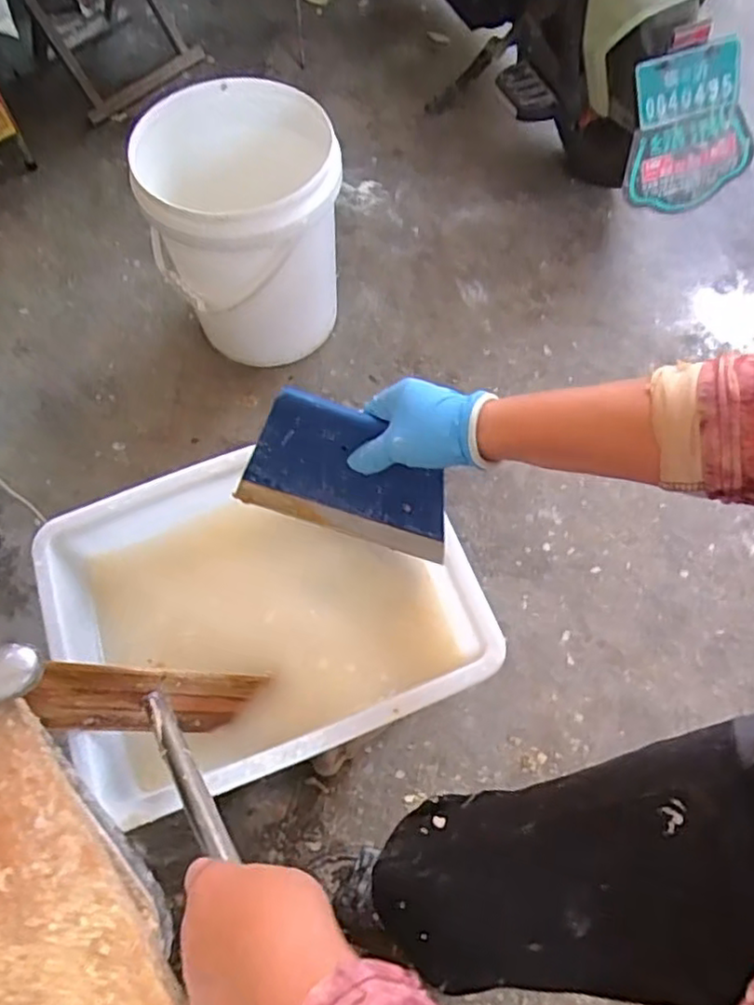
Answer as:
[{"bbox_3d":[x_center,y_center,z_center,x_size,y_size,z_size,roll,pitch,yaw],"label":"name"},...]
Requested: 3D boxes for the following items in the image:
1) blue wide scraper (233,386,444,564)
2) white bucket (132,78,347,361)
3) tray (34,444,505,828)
[{"bbox_3d":[-0.024,-0.022,0.557,0.182,0.125,0.010,17,37,4],"label":"blue wide scraper"},{"bbox_3d":[-0.213,-0.439,1.088,0.297,0.366,0.310,0,64,0],"label":"white bucket"},{"bbox_3d":[-0.104,0.100,0.604,0.346,0.111,0.279,-21,66,-10],"label":"tray"}]

